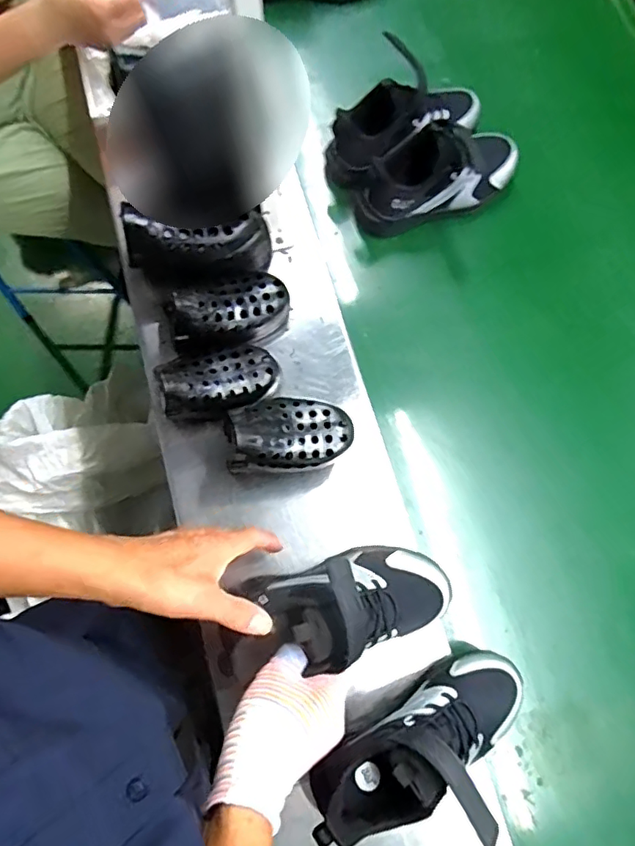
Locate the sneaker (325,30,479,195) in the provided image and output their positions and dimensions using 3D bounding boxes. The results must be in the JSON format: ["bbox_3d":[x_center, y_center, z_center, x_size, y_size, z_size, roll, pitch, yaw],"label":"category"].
[{"bbox_3d":[0.117,-0.380,0.695,0.200,0.091,0.087,-32,77,-8],"label":"sneaker"}]

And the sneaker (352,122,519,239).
[{"bbox_3d":[0.150,-0.313,0.675,0.212,0.108,0.083,-18,75,-5],"label":"sneaker"}]

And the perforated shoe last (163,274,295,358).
[{"bbox_3d":[-0.098,-0.124,0.614,0.136,0.082,0.068,-21,76,-5],"label":"perforated shoe last"}]

